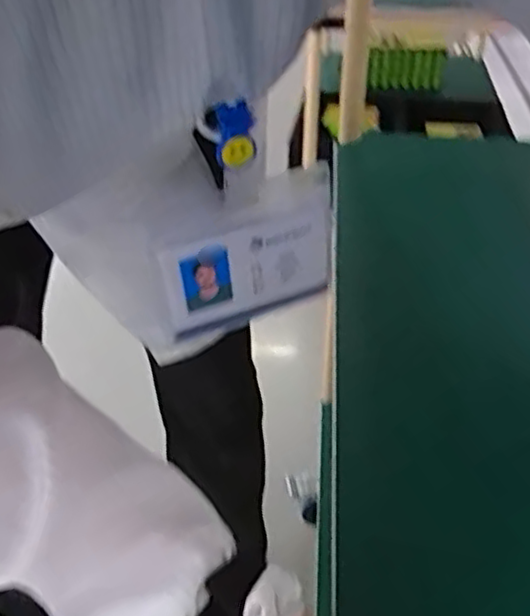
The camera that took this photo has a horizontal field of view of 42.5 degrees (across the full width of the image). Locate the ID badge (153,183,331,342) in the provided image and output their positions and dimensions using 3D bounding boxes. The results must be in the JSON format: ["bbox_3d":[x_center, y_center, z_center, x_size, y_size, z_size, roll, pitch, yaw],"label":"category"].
[{"bbox_3d":[-0.008,-0.022,0.357,0.092,0.069,0.007,-15,41,-21],"label":"ID badge"}]

